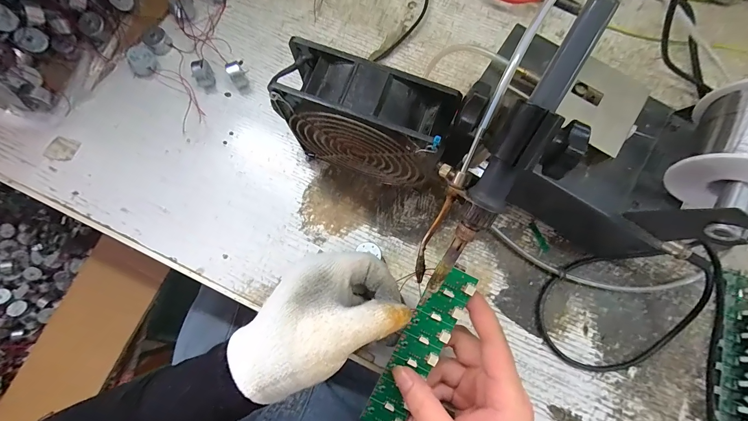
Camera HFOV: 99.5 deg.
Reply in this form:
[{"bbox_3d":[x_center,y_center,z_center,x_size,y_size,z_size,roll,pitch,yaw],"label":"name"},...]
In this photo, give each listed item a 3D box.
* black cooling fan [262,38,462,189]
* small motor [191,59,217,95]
[{"bbox_3d":[-0.007,-0.063,0.257,0.115,0.120,0.047,21,80,4],"label":"black cooling fan"},{"bbox_3d":[-0.172,-0.136,0.321,0.017,0.024,0.023,-15,79,-3],"label":"small motor"}]

